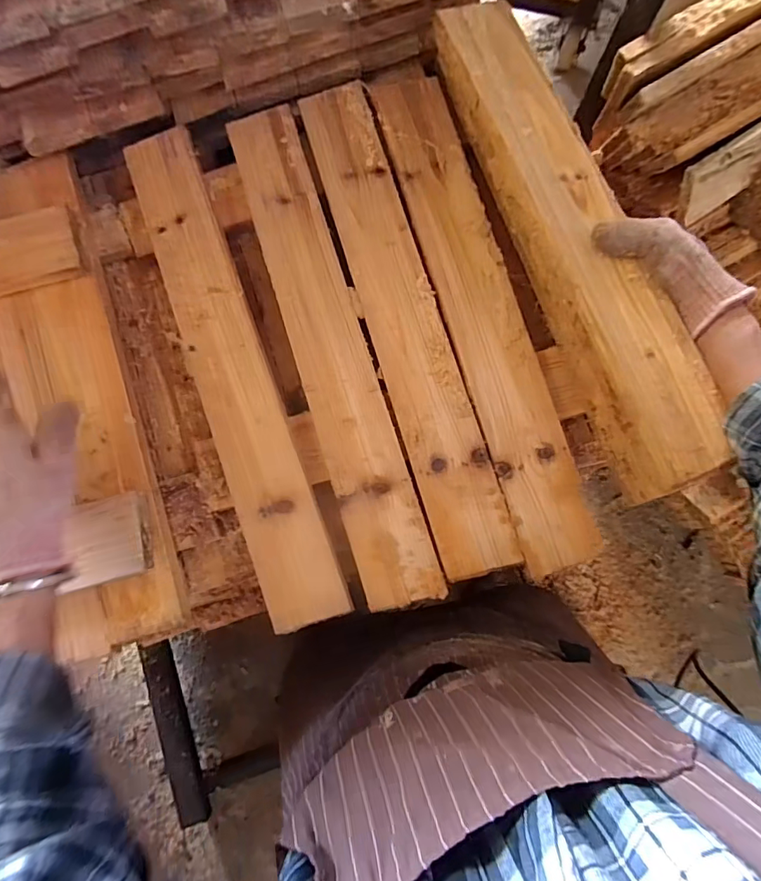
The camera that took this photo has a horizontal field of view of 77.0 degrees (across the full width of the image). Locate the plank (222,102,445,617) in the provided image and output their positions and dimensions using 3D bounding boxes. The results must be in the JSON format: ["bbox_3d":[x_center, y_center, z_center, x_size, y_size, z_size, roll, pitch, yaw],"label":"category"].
[{"bbox_3d":[-0.051,-0.099,0.471,0.071,0.018,0.516,-17,79,-2],"label":"plank"}]

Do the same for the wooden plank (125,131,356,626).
[{"bbox_3d":[-0.149,-0.080,0.471,0.070,0.013,0.519,-20,79,-3],"label":"wooden plank"}]

